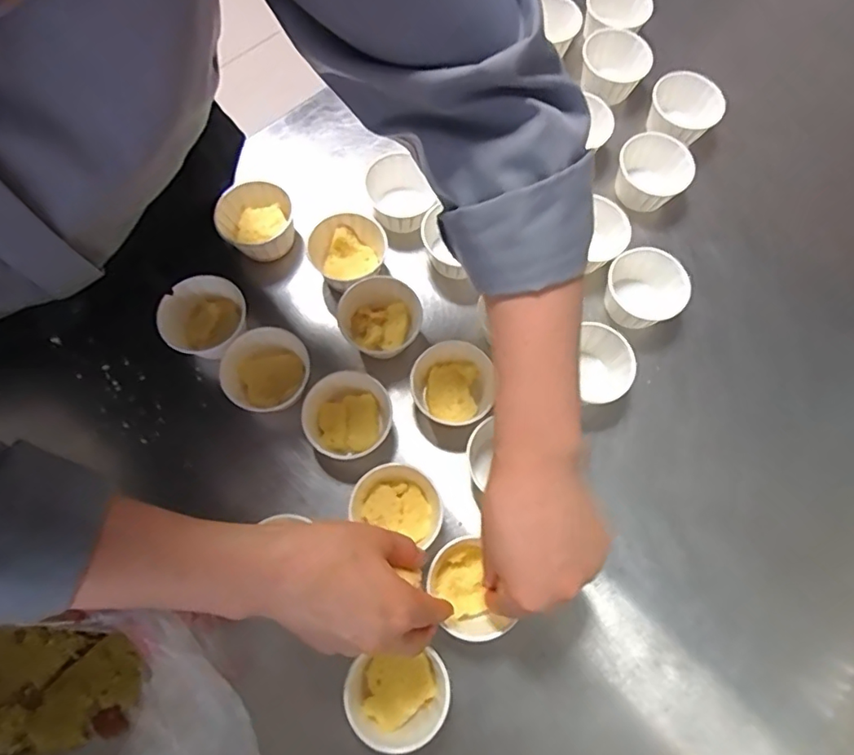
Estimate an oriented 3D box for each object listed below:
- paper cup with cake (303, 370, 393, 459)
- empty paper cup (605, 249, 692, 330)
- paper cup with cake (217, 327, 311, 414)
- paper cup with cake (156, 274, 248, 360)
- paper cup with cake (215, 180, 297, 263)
[{"bbox_3d":[-0.061,0.029,0.426,0.065,0.034,0.061,0,72,-1],"label":"paper cup with cake"},{"bbox_3d":[0.181,-0.069,0.466,0.065,0.042,0.069,0,72,-1],"label":"empty paper cup"},{"bbox_3d":[-0.129,-0.005,0.434,0.068,0.036,0.060,-5,72,-2],"label":"paper cup with cake"},{"bbox_3d":[-0.181,-0.047,0.450,0.070,0.039,0.060,15,72,4],"label":"paper cup with cake"},{"bbox_3d":[-0.151,-0.134,0.481,0.065,0.041,0.064,0,72,-1],"label":"paper cup with cake"}]

